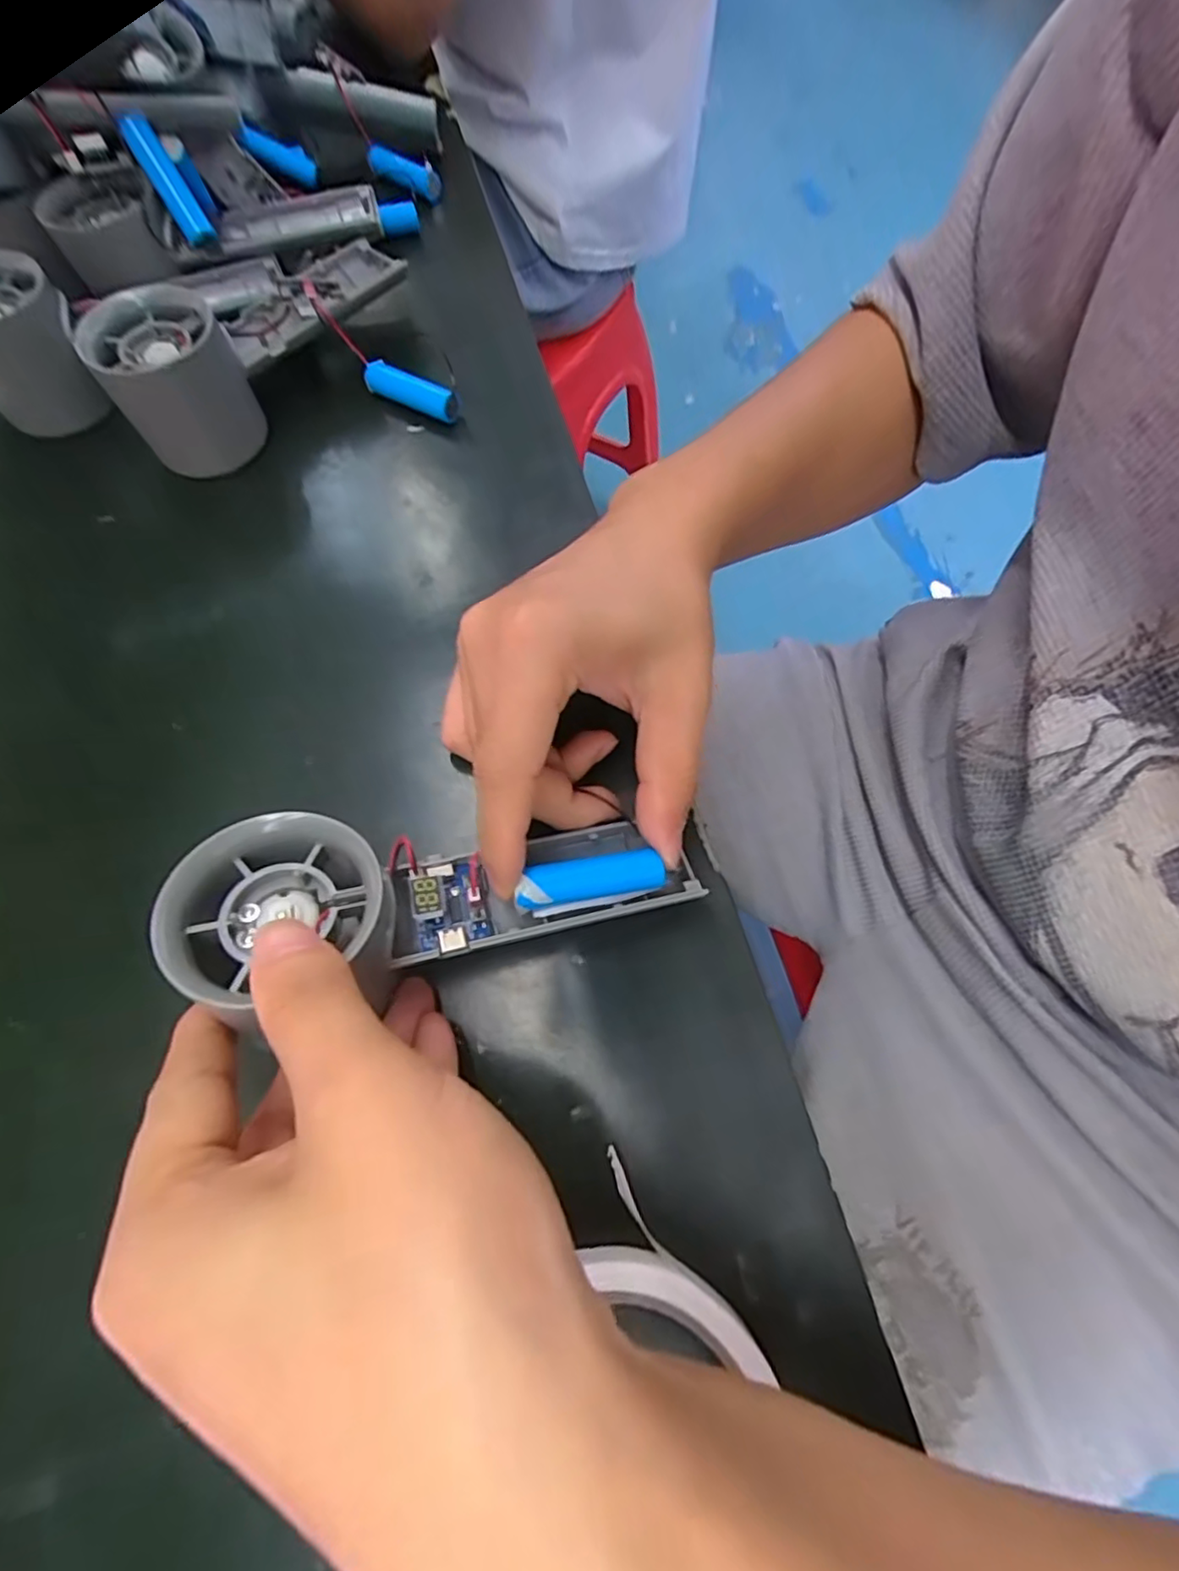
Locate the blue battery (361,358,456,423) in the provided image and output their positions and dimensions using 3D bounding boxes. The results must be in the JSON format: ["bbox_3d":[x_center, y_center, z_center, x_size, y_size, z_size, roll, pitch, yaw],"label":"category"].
[{"bbox_3d":[-0.091,-0.199,0.318,0.049,0.015,0.012,26,72,12],"label":"blue battery"}]

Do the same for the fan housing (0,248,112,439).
[{"bbox_3d":[-0.264,-0.203,0.297,0.057,0.052,0.060,-38,72,-12],"label":"fan housing"}]

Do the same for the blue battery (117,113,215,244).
[{"bbox_3d":[-0.206,-0.296,0.311,0.015,0.048,0.019,-39,35,-12],"label":"blue battery"}]

